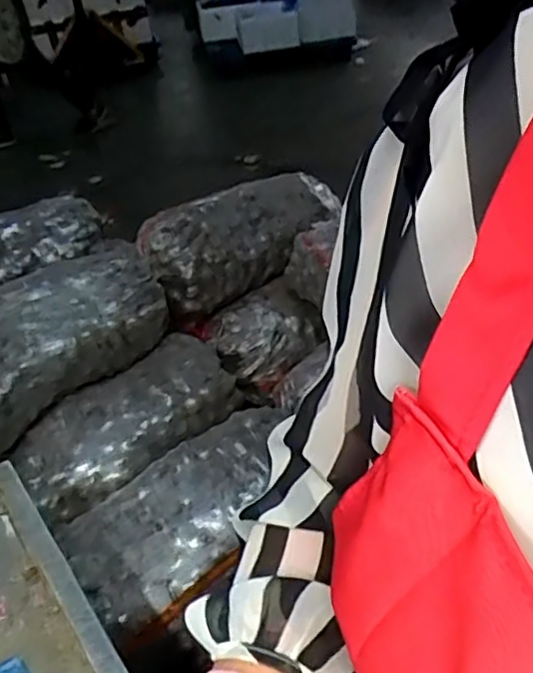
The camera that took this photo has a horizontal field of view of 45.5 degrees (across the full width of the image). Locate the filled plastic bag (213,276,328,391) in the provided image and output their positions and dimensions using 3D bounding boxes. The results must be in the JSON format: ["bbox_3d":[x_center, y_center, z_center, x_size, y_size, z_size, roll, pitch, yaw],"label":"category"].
[{"bbox_3d":[0.001,-0.012,1.611,0.275,0.149,0.202,-13,38,-9],"label":"filled plastic bag"}]

